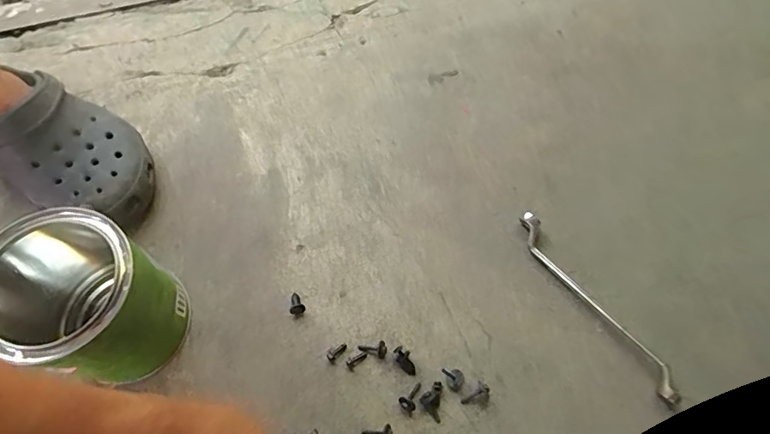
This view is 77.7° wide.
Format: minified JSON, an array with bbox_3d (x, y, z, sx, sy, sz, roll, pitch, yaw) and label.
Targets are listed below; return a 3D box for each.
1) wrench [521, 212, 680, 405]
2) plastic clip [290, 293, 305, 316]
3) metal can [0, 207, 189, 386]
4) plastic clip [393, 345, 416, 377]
[{"bbox_3d":[0.199,0.080,0.454,0.022,0.023,0.208,-32,71,-16],"label":"wrench"},{"bbox_3d":[-0.084,0.081,0.451,0.014,0.011,0.021,-15,66,-8],"label":"plastic clip"},{"bbox_3d":[-0.231,0.065,0.382,0.112,0.135,0.100,35,68,12],"label":"metal can"},{"bbox_3d":[0.018,0.131,0.433,0.013,0.006,0.028,-30,83,-14],"label":"plastic clip"}]

